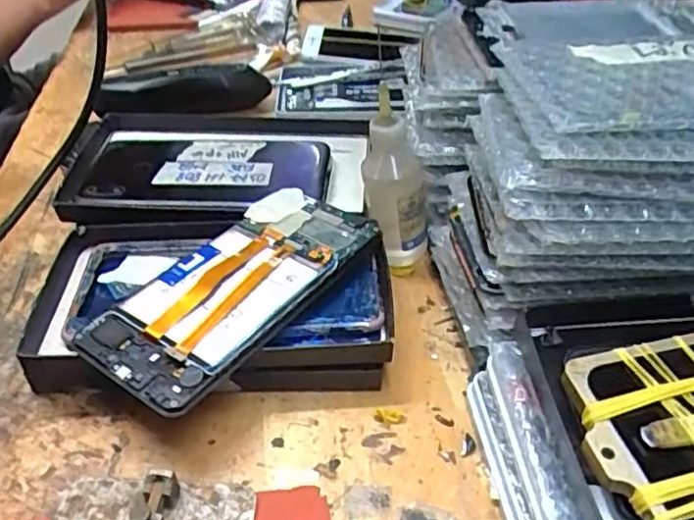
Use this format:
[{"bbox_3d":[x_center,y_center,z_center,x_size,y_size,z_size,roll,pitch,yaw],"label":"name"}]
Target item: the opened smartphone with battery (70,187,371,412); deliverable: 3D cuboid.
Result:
[{"bbox_3d":[-0.055,0.012,0.320,0.071,0.014,0.146,23,45,27],"label":"opened smartphone with battery"}]

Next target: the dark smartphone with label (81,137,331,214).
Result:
[{"bbox_3d":[-0.091,-0.058,0.408,0.149,0.007,0.076,4,39,5],"label":"dark smartphone with label"}]

